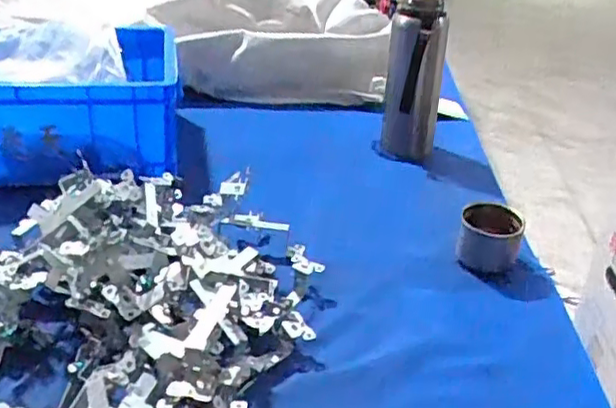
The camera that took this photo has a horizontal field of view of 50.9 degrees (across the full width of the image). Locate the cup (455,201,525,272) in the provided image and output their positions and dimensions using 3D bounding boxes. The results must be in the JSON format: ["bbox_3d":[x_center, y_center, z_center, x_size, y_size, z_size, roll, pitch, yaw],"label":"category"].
[{"bbox_3d":[0.190,0.036,0.683,0.060,0.057,0.072,11,30,11],"label":"cup"}]

